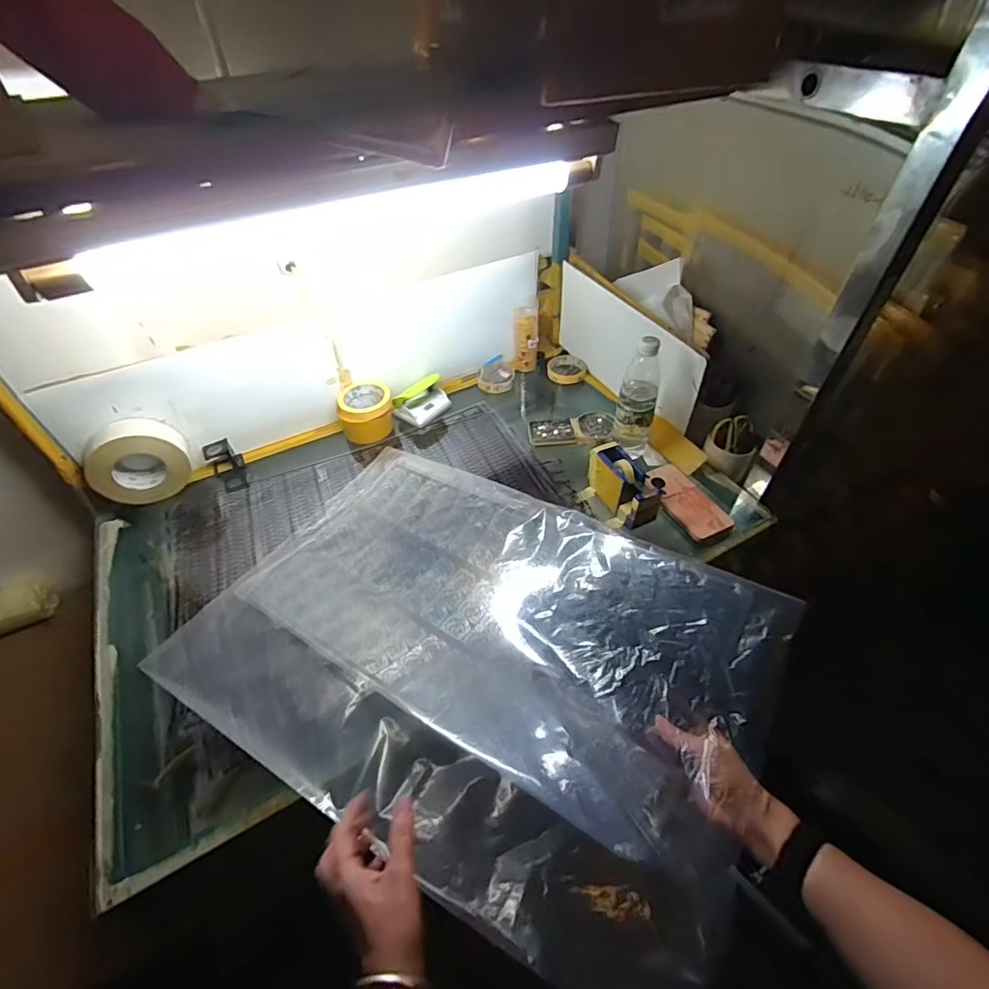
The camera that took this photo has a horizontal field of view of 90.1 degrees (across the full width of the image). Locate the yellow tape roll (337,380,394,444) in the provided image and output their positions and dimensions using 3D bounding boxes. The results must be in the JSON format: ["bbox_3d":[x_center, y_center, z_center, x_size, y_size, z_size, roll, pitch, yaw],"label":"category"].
[{"bbox_3d":[-0.251,-0.164,0.974,0.100,0.073,0.108,-1,47,1],"label":"yellow tape roll"}]

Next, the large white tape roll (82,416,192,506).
[{"bbox_3d":[-0.620,-0.046,0.875,0.149,0.155,0.064,-24,50,-18],"label":"large white tape roll"}]

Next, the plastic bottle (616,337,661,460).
[{"bbox_3d":[0.251,-0.165,0.858,0.066,0.221,0.061,12,49,13],"label":"plastic bottle"}]

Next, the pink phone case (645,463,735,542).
[{"bbox_3d":[0.320,0.010,0.827,0.078,0.015,0.164,-18,49,-14],"label":"pink phone case"}]

